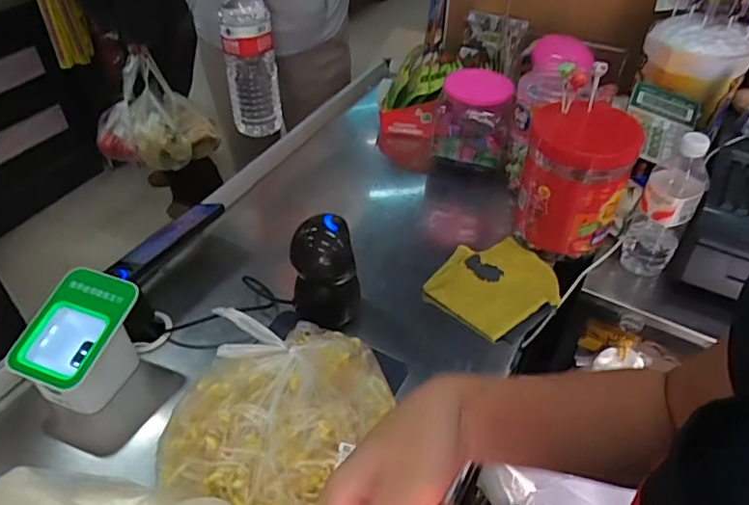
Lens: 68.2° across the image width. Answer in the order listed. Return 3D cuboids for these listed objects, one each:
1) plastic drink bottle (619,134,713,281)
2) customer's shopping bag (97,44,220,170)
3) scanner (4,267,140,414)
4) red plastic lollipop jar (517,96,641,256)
[{"bbox_3d":[0.416,-0.063,0.789,0.073,0.234,0.060,26,49,23],"label":"plastic drink bottle"},{"bbox_3d":[-0.689,-0.430,1.748,0.354,0.349,0.203,-20,48,-21],"label":"customer's shopping bag"},{"bbox_3d":[-0.350,0.105,0.668,0.108,0.098,0.143,9,45,7],"label":"scanner"},{"bbox_3d":[0.294,-0.107,0.837,0.141,0.194,0.129,1,44,-1],"label":"red plastic lollipop jar"}]

